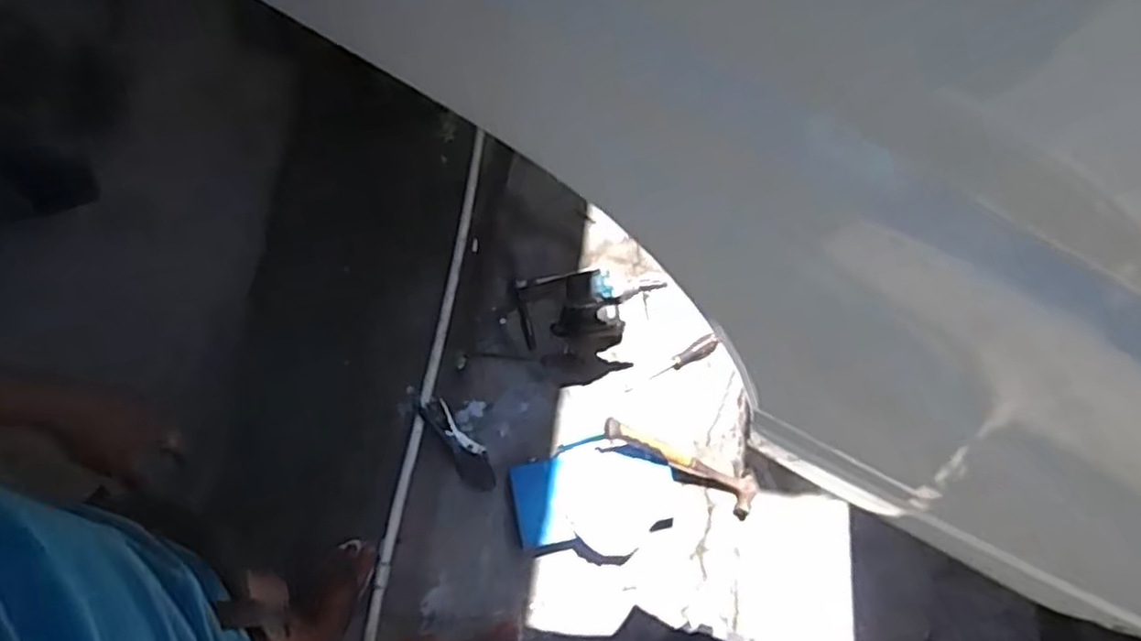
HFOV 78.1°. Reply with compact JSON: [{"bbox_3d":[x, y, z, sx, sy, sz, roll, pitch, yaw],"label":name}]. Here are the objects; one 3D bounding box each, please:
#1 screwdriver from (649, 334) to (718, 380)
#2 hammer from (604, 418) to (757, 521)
[{"bbox_3d":[0.234,0.078,1.435,0.156,0.030,0.034,-27,78,-13],"label":"screwdriver"},{"bbox_3d":[0.212,0.276,1.355,0.326,0.040,0.086,29,70,-11],"label":"hammer"}]

